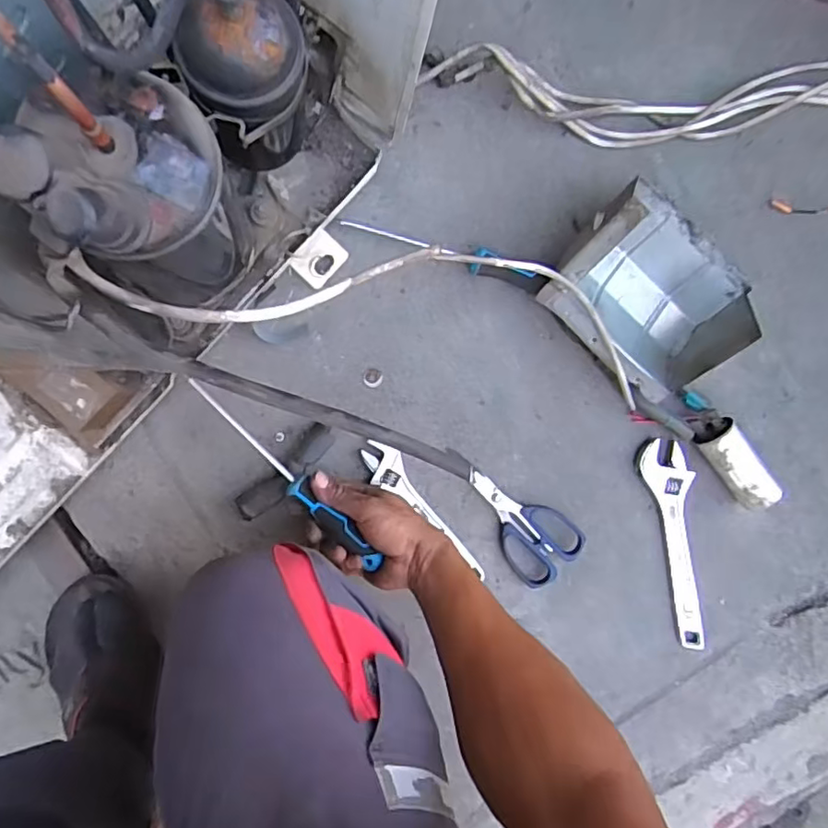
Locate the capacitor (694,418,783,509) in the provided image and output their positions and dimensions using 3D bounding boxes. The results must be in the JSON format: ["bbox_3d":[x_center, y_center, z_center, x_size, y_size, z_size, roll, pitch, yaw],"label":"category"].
[{"bbox_3d":[0.356,0.057,0.668,0.040,0.047,0.115,-36,92,-7],"label":"capacitor"}]

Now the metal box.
[{"bbox_3d":[0.247,-0.126,0.621,0.188,0.112,0.172,43,84,-3],"label":"metal box"}]

